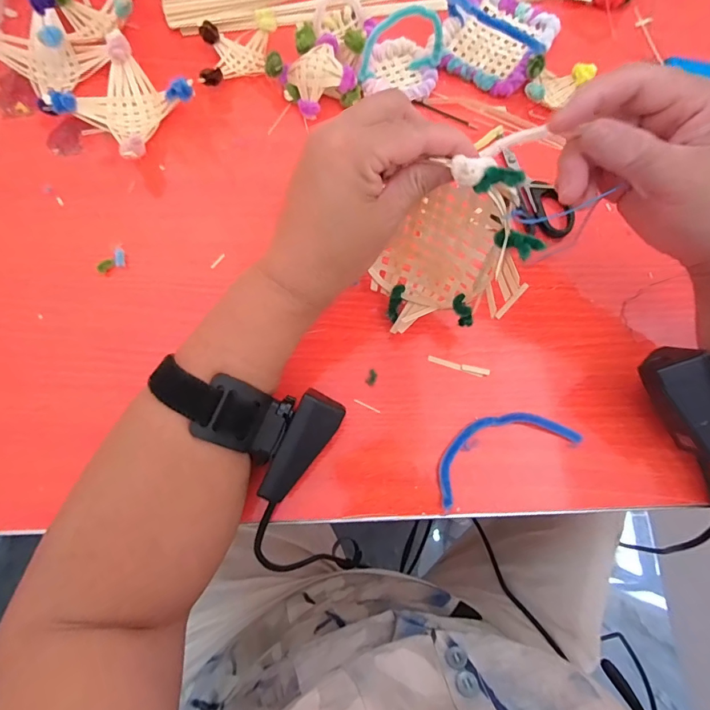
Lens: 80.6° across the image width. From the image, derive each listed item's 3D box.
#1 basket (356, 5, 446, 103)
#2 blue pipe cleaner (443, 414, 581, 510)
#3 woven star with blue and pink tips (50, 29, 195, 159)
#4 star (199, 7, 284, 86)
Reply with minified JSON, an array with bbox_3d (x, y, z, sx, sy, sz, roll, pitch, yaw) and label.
[{"bbox_3d":[0.040,-0.255,0.346,0.068,0.054,0.064,5,75,0],"label":"basket"},{"bbox_3d":[0.101,0.063,0.291,0.106,0.006,0.042,-24,77,-7],"label":"blue pipe cleaner"},{"bbox_3d":[-0.185,-0.205,0.341,0.086,0.037,0.081,33,77,7],"label":"woven star with blue and pink tips"},{"bbox_3d":[-0.099,-0.261,0.361,0.067,0.027,0.063,-9,76,-3],"label":"star"}]

